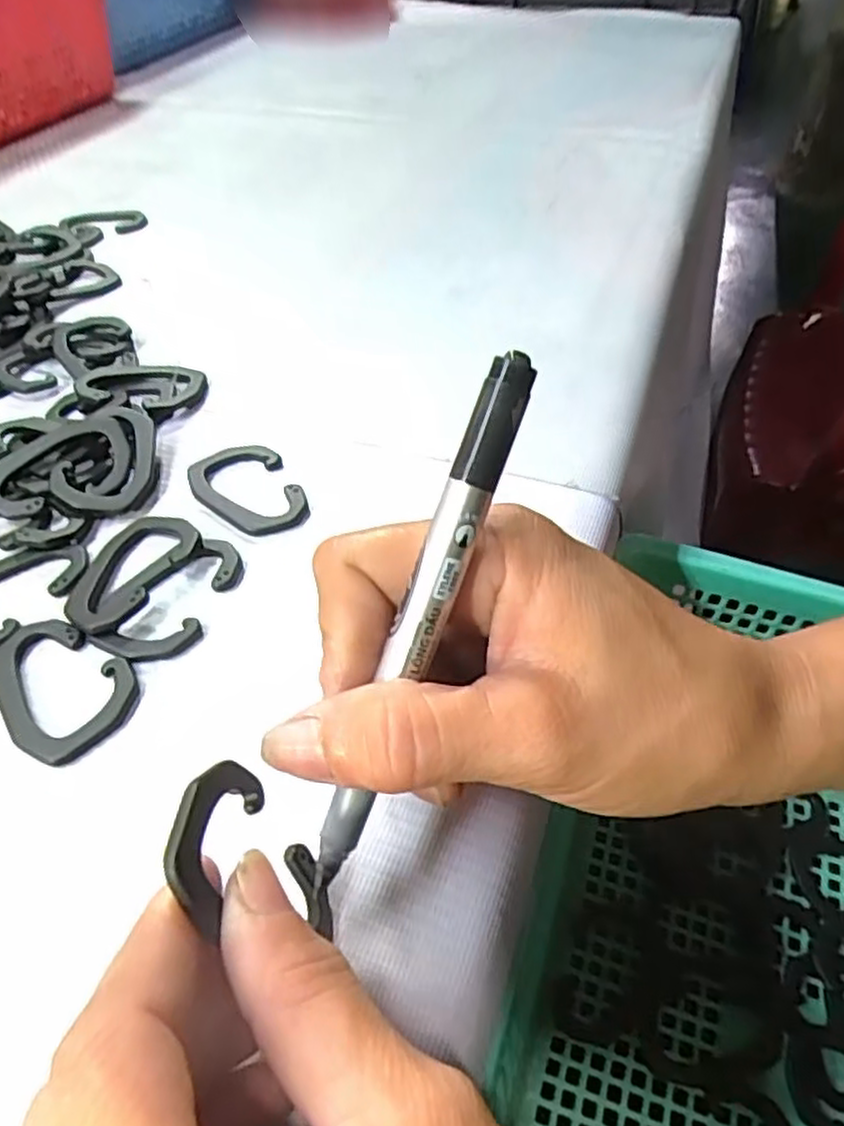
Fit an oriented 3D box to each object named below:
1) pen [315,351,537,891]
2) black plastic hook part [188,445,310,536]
[{"bbox_3d":[-0.001,0.014,0.153,0.009,0.117,0.008,24,10,23],"label":"pen"},{"bbox_3d":[-0.065,-0.027,0.275,0.035,0.004,0.051,-22,50,-18],"label":"black plastic hook part"}]

